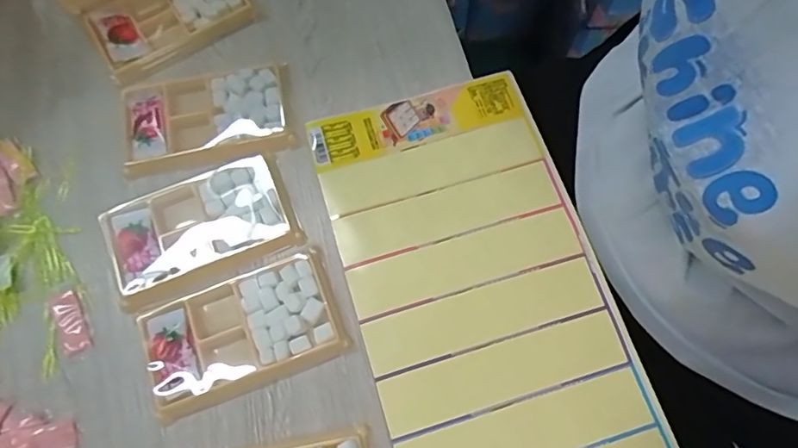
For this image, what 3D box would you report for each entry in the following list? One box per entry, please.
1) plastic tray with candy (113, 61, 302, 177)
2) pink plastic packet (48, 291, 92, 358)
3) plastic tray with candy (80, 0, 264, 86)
[{"bbox_3d":[-0.152,-0.085,0.413,0.131,0.011,0.076,-10,70,-3],"label":"plastic tray with candy"},{"bbox_3d":[-0.232,0.069,0.371,0.020,0.004,0.046,-27,71,-8],"label":"pink plastic packet"},{"bbox_3d":[-0.198,-0.182,0.447,0.125,0.012,0.092,-32,72,-10],"label":"plastic tray with candy"}]

